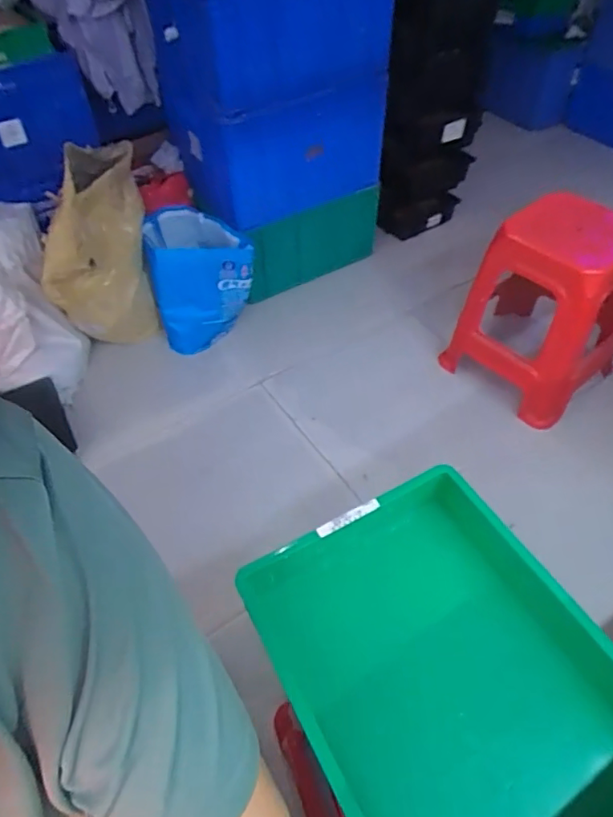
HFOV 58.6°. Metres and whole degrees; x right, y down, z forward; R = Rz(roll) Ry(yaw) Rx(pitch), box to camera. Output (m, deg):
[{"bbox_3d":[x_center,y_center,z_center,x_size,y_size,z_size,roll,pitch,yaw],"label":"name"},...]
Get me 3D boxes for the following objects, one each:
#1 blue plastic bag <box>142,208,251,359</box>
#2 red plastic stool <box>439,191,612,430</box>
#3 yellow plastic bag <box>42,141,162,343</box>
[{"bbox_3d":[-0.346,-0.410,1.746,0.305,0.363,0.240,-24,52,-17],"label":"blue plastic bag"},{"bbox_3d":[0.678,-0.290,1.525,0.358,0.501,0.377,-36,57,-25],"label":"red plastic stool"},{"bbox_3d":[-0.577,-0.396,1.551,0.213,0.549,0.298,3,49,6],"label":"yellow plastic bag"}]

